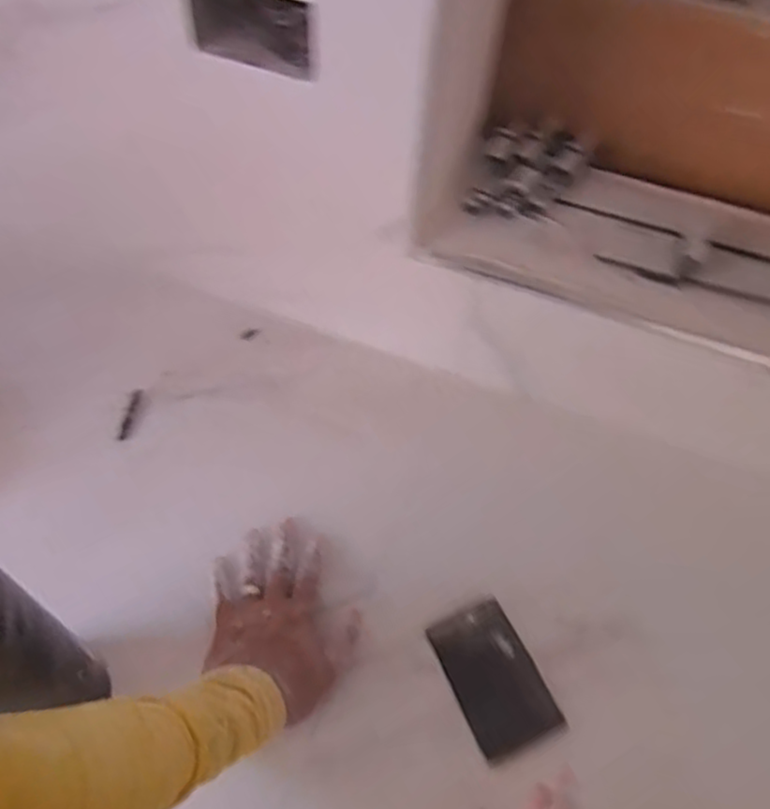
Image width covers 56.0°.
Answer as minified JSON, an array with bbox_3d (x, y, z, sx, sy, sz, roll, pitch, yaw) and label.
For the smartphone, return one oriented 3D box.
[{"bbox_3d":[0.088,0.219,0.583,0.067,0.009,0.110,-20,60,-15],"label":"smartphone"}]

